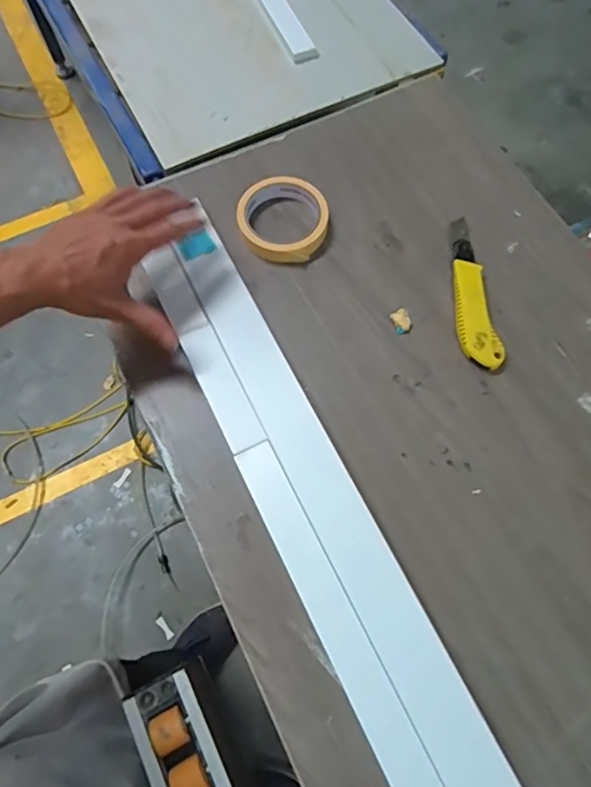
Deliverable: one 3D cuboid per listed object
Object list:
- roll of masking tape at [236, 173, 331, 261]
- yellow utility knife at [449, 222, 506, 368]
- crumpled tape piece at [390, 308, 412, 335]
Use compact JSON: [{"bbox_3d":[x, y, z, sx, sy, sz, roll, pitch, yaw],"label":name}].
[{"bbox_3d":[-0.013,-0.186,0.572,0.095,0.027,0.095,0,68,0],"label":"roll of masking tape"},{"bbox_3d":[0.176,-0.107,0.546,0.037,0.017,0.175,-5,68,-2],"label":"yellow utility knife"},{"bbox_3d":[0.107,-0.073,0.539,0.018,0.004,0.025,-17,69,-6],"label":"crumpled tape piece"}]

